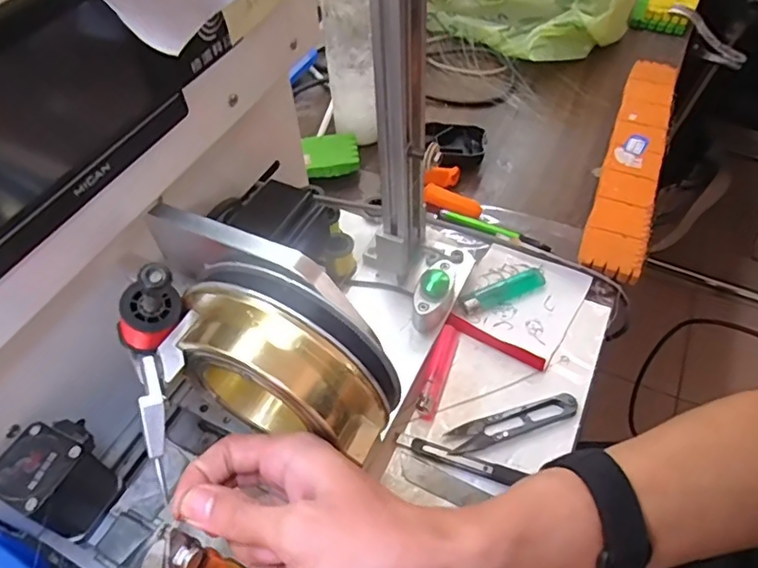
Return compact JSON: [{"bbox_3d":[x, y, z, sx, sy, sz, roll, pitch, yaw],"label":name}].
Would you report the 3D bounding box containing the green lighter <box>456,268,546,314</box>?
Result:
[{"bbox_3d":[0.110,0.006,0.497,0.082,0.009,0.017,-20,54,-12],"label":"green lighter"}]

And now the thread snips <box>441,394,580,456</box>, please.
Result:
[{"bbox_3d":[0.102,0.105,0.421,0.102,0.009,0.022,-14,53,-7],"label":"thread snips"}]

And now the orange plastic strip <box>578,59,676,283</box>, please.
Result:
[{"bbox_3d":[0.273,-0.138,0.601,0.054,0.023,0.345,17,55,16],"label":"orange plastic strip"}]

